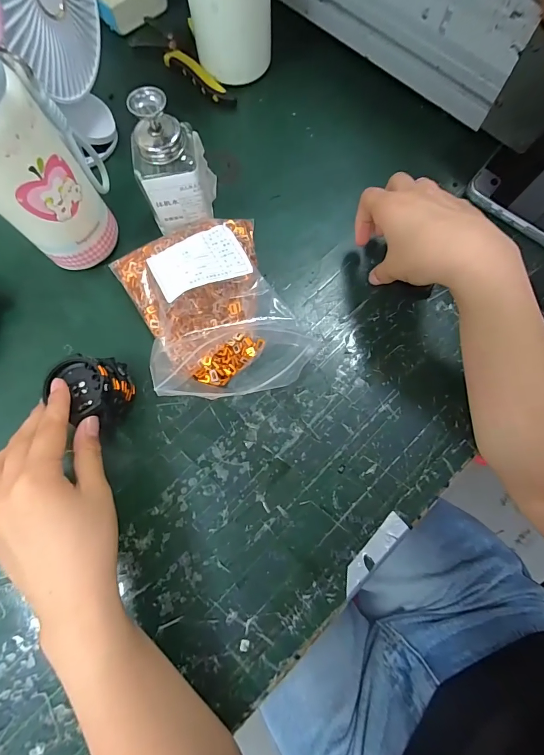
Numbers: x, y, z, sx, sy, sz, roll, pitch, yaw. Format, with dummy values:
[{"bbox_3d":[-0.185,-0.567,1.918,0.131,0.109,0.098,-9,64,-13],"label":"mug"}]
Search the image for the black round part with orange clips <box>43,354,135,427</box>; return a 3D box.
[{"bbox_3d":[-0.147,0.011,0.298,0.051,0.040,0.051,0,76,1],"label":"black round part with orange clips"}]

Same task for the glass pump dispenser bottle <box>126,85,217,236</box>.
[{"bbox_3d":[-0.084,-0.181,0.317,0.057,0.120,0.052,-9,76,-1],"label":"glass pump dispenser bottle"}]

